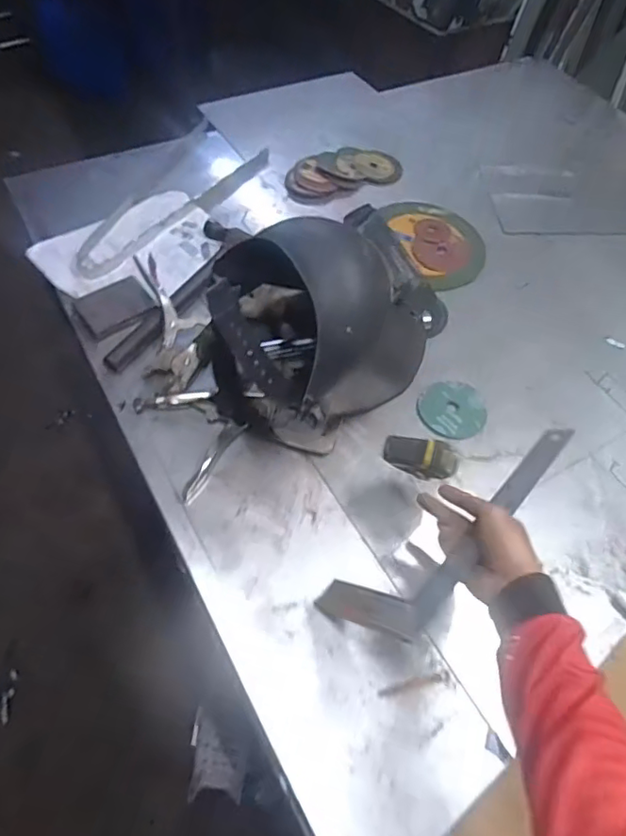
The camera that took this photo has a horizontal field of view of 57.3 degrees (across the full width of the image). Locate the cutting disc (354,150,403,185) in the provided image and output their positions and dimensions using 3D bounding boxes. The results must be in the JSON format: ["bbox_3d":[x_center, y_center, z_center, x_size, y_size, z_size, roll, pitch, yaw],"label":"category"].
[{"bbox_3d":[0.122,-0.463,1.054,0.091,0.006,0.099,4,56,-6],"label":"cutting disc"}]

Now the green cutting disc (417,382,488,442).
[{"bbox_3d":[0.192,-0.013,0.785,0.091,0.006,0.096,2,54,-3],"label":"green cutting disc"}]

